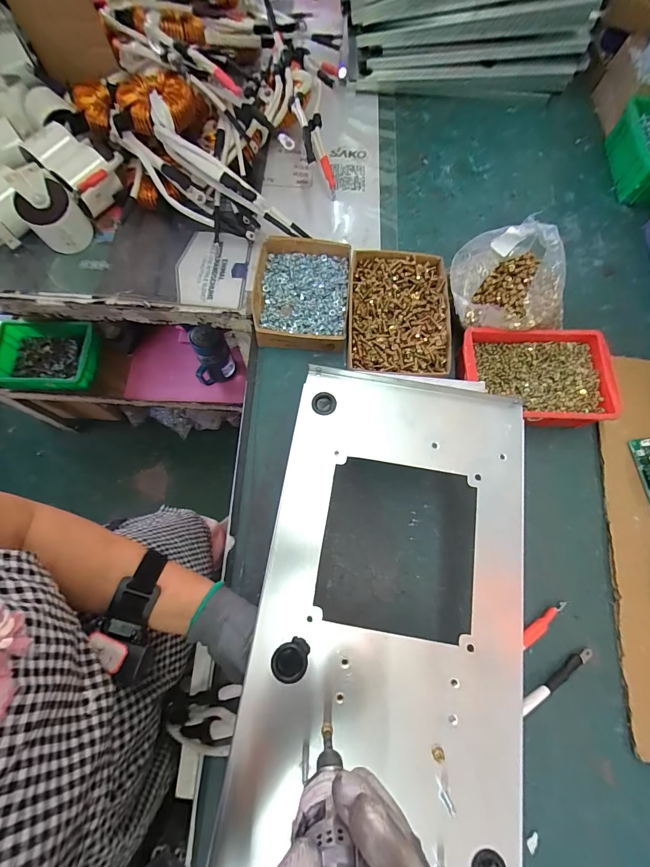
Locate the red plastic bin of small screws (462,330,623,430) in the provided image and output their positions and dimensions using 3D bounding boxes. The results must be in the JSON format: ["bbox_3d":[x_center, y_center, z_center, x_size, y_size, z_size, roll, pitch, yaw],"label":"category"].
[{"bbox_3d":[0.293,-0.076,0.519,0.200,0.058,0.130,1,73,0],"label":"red plastic bin of small screws"}]

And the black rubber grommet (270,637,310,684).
[{"bbox_3d":[-0.029,0.191,0.306,0.030,0.005,0.033,0,73,-1],"label":"black rubber grommet"}]

